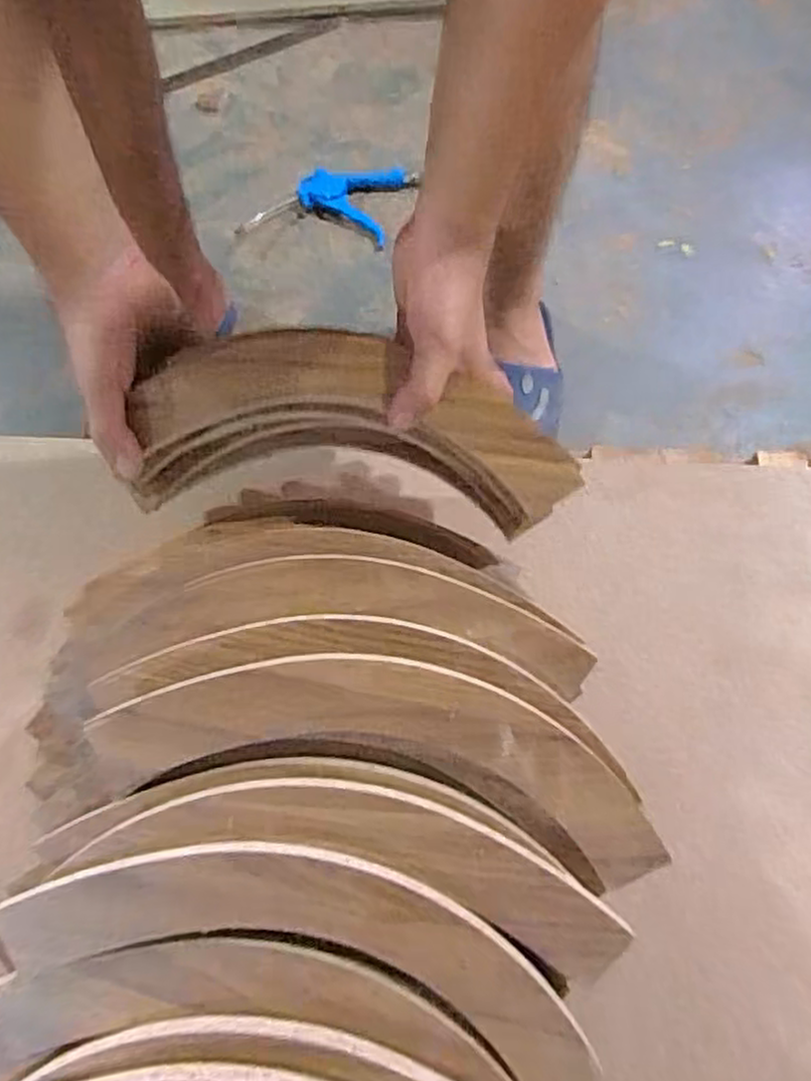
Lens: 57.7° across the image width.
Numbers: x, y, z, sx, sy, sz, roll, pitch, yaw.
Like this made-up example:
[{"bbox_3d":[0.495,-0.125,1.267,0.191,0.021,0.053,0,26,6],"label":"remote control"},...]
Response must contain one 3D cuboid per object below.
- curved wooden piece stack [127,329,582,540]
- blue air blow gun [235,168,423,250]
[{"bbox_3d":[-0.039,-0.075,0.546,0.318,0.118,0.092,6,69,8],"label":"curved wooden piece stack"},{"bbox_3d":[-0.100,-0.445,0.969,0.200,0.020,0.138,8,69,2],"label":"blue air blow gun"}]

